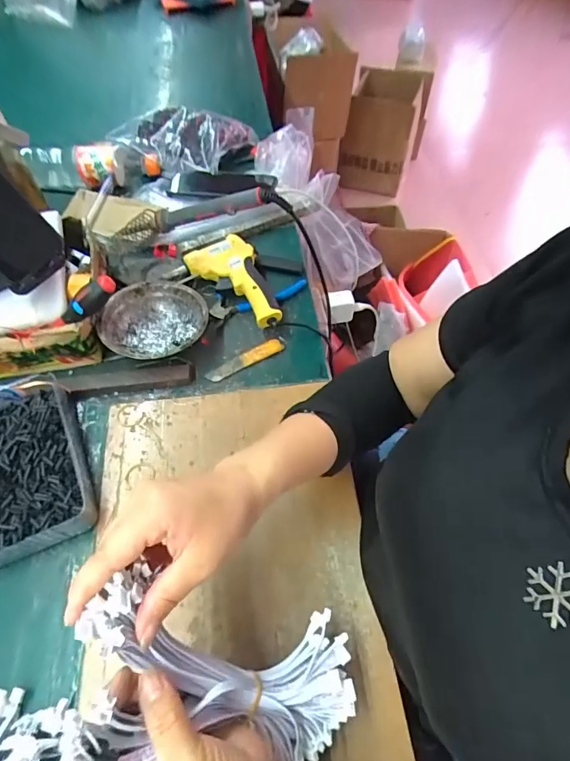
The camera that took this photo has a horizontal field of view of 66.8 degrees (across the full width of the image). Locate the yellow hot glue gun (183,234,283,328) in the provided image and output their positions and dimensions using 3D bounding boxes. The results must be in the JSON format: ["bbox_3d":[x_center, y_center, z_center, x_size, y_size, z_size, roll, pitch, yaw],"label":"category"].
[{"bbox_3d":[-0.064,-0.125,0.575,0.088,0.039,0.149,-24,59,-14],"label":"yellow hot glue gun"}]

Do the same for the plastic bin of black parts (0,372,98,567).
[{"bbox_3d":[-0.280,0.087,0.446,0.146,0.041,0.193,-16,57,-10],"label":"plastic bin of black parts"}]

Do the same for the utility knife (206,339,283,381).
[{"bbox_3d":[-0.049,-0.027,0.535,0.102,0.008,0.022,-26,60,-16],"label":"utility knife"}]

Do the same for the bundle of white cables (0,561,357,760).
[{"bbox_3d":[-0.045,0.193,0.274,0.223,0.046,0.144,24,46,-37],"label":"bundle of white cables"}]

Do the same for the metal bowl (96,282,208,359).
[{"bbox_3d":[-0.161,-0.071,0.539,0.125,0.040,0.119,0,56,0],"label":"metal bowl"}]

